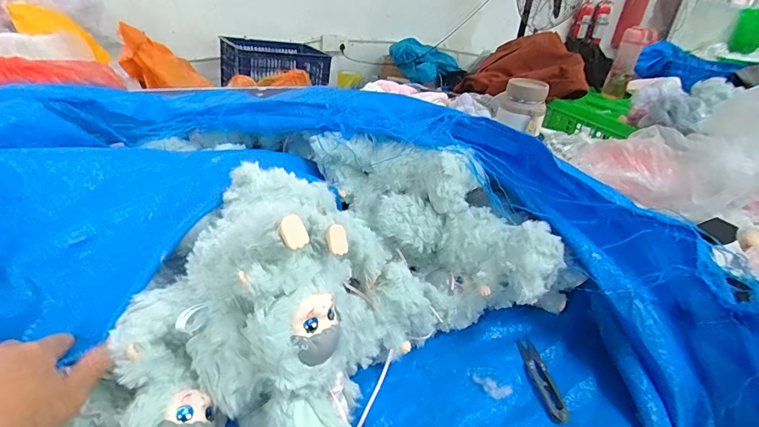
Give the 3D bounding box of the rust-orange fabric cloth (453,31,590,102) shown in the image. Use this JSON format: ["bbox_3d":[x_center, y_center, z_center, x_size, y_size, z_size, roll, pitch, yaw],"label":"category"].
[{"bbox_3d":[0.483,-0.465,1.294,0.391,0.183,0.218,27,35,31],"label":"rust-orange fabric cloth"}]

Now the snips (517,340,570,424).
[{"bbox_3d":[0.180,0.180,0.444,0.023,0.004,0.101,1,30,-10],"label":"snips"}]

